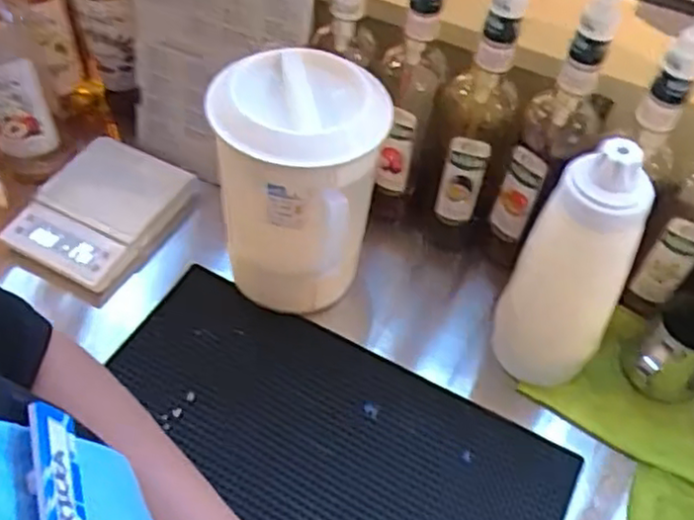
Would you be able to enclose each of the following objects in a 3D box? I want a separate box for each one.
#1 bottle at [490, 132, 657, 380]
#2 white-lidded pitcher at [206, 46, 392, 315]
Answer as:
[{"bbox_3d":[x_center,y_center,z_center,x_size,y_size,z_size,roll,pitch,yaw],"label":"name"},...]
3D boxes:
[{"bbox_3d":[0.195,0.014,0.626,0.076,0.259,0.084,-6,53,-8],"label":"bottle"},{"bbox_3d":[-0.045,-0.064,0.681,0.151,0.221,0.155,10,52,4],"label":"white-lidded pitcher"}]

